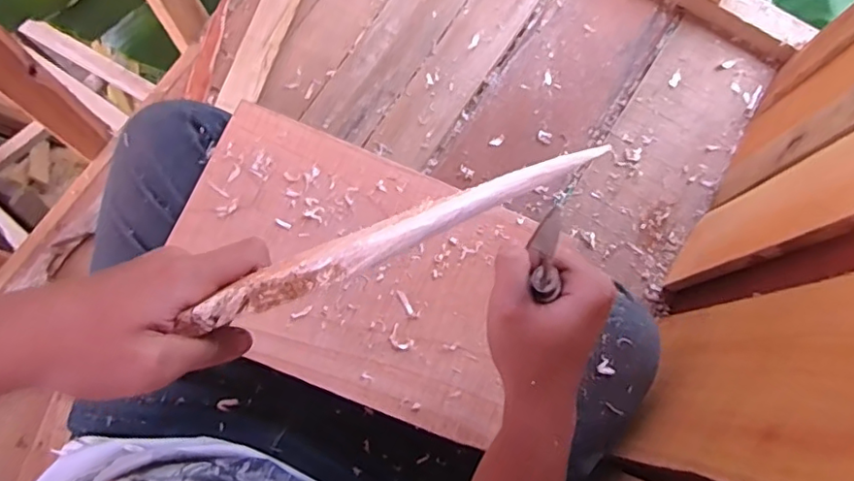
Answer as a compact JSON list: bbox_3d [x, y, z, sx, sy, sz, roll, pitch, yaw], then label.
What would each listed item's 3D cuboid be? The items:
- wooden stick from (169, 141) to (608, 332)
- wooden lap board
[{"bbox_3d":[-0.022,0.002,0.278,0.213,0.020,0.018,-23,76,7],"label":"wooden stick"},{"bbox_3d":[-0.062,0.023,0.505,0.298,0.027,0.203,21,75,4],"label":"wooden lap board"}]

